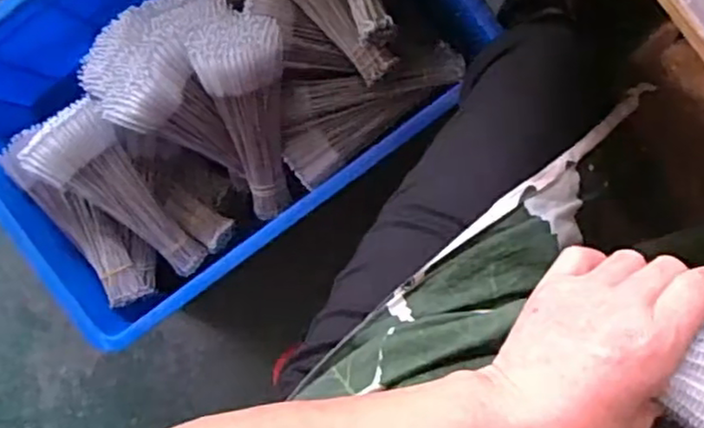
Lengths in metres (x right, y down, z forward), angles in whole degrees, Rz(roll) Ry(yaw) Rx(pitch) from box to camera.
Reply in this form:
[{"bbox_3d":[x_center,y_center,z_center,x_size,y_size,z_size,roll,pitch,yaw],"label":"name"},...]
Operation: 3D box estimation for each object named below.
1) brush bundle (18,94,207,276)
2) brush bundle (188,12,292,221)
[{"bbox_3d":[-0.282,-0.021,0.846,0.111,0.051,0.247,-34,122,6],"label":"brush bundle"},{"bbox_3d":[-0.111,-0.105,0.805,0.089,0.084,0.245,-5,129,5],"label":"brush bundle"}]

